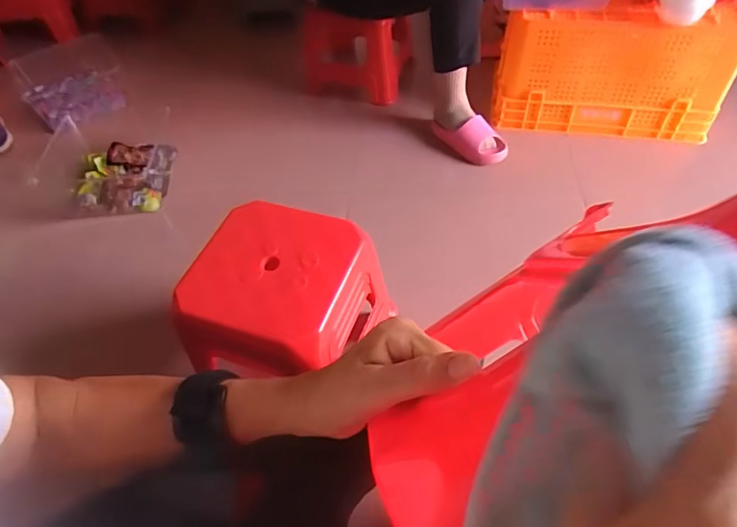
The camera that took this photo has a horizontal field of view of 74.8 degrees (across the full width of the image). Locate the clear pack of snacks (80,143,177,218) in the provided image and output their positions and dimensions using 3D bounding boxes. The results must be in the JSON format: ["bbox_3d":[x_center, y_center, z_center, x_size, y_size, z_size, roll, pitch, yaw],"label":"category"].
[{"bbox_3d":[-0.657,-0.232,1.296,0.239,0.063,0.203,-7,51,-1],"label":"clear pack of snacks"}]

